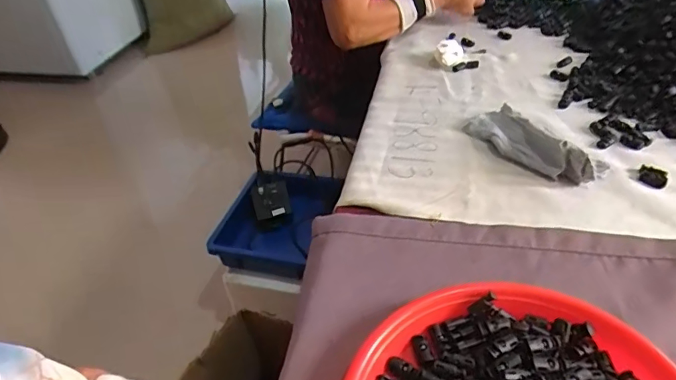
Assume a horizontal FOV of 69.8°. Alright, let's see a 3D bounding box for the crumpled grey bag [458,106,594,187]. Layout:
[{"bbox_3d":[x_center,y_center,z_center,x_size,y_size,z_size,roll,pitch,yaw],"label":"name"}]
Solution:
[{"bbox_3d":[0.233,-0.064,0.605,0.063,0.045,0.178,-18,41,-14],"label":"crumpled grey bag"}]

